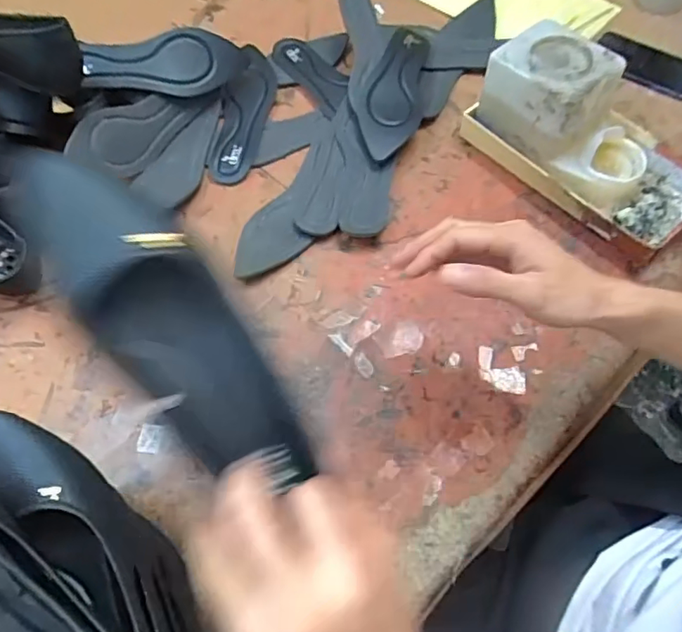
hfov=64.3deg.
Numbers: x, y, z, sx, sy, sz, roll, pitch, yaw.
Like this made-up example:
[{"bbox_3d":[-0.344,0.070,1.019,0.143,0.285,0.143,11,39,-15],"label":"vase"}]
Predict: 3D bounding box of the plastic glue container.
[{"bbox_3d":[0.241,-0.251,0.636,0.103,0.110,0.120,-38,68,-16],"label":"plastic glue container"}]

